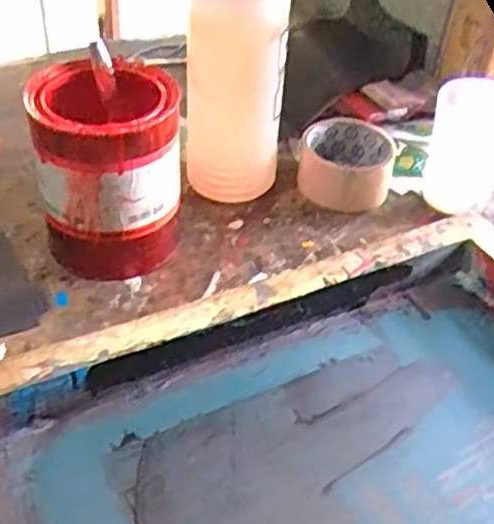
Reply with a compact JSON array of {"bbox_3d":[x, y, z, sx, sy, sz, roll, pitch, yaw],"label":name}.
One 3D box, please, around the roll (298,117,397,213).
[{"bbox_3d":[0.092,-0.090,0.665,0.087,0.046,0.083,3,41,-3],"label":"roll"}]

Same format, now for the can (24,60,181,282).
[{"bbox_3d":[-0.105,-0.069,0.550,0.097,0.131,0.100,3,41,-3],"label":"can"}]

